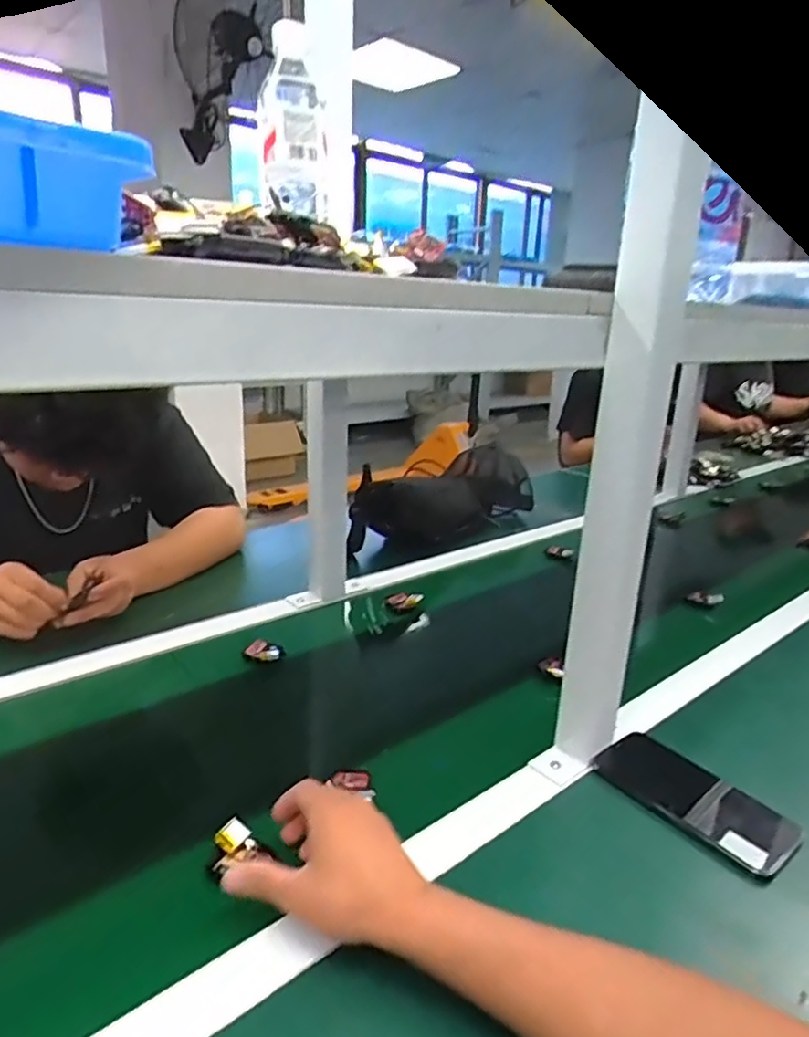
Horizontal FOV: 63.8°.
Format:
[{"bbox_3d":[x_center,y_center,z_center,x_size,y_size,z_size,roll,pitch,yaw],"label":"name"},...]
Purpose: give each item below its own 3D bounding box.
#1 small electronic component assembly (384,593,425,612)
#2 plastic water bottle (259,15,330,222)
[{"bbox_3d":[-0.001,0.119,0.930,0.057,0.024,0.019,-10,15,17],"label":"small electronic component assembly"},{"bbox_3d":[-0.106,-0.376,0.621,0.062,0.175,0.065,0,19,-8],"label":"plastic water bottle"}]

